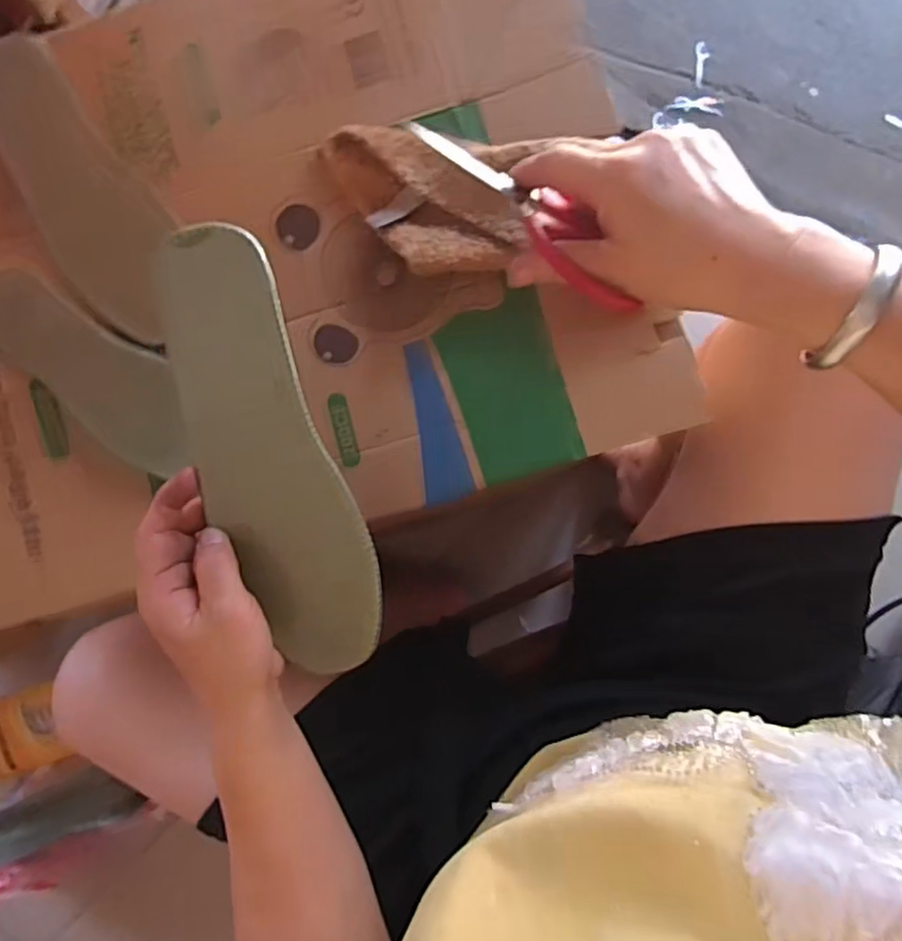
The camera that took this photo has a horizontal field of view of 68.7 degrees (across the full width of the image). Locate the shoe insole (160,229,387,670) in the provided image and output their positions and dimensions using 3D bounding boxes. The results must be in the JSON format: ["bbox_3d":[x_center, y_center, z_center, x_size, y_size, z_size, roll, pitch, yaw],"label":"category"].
[{"bbox_3d":[-0.102,-0.004,0.372,0.076,0.010,0.250,-16,102,2],"label":"shoe insole"}]

